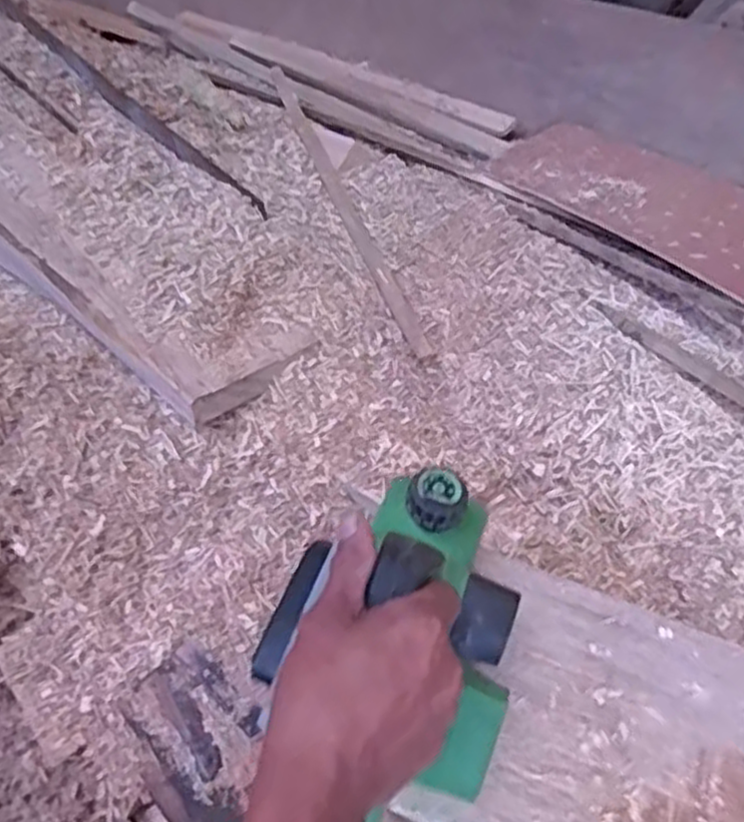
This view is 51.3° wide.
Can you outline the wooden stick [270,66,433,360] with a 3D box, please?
[{"bbox_3d":[-0.043,-0.275,0.941,0.025,0.010,0.587,-12,54,-15],"label":"wooden stick"}]

